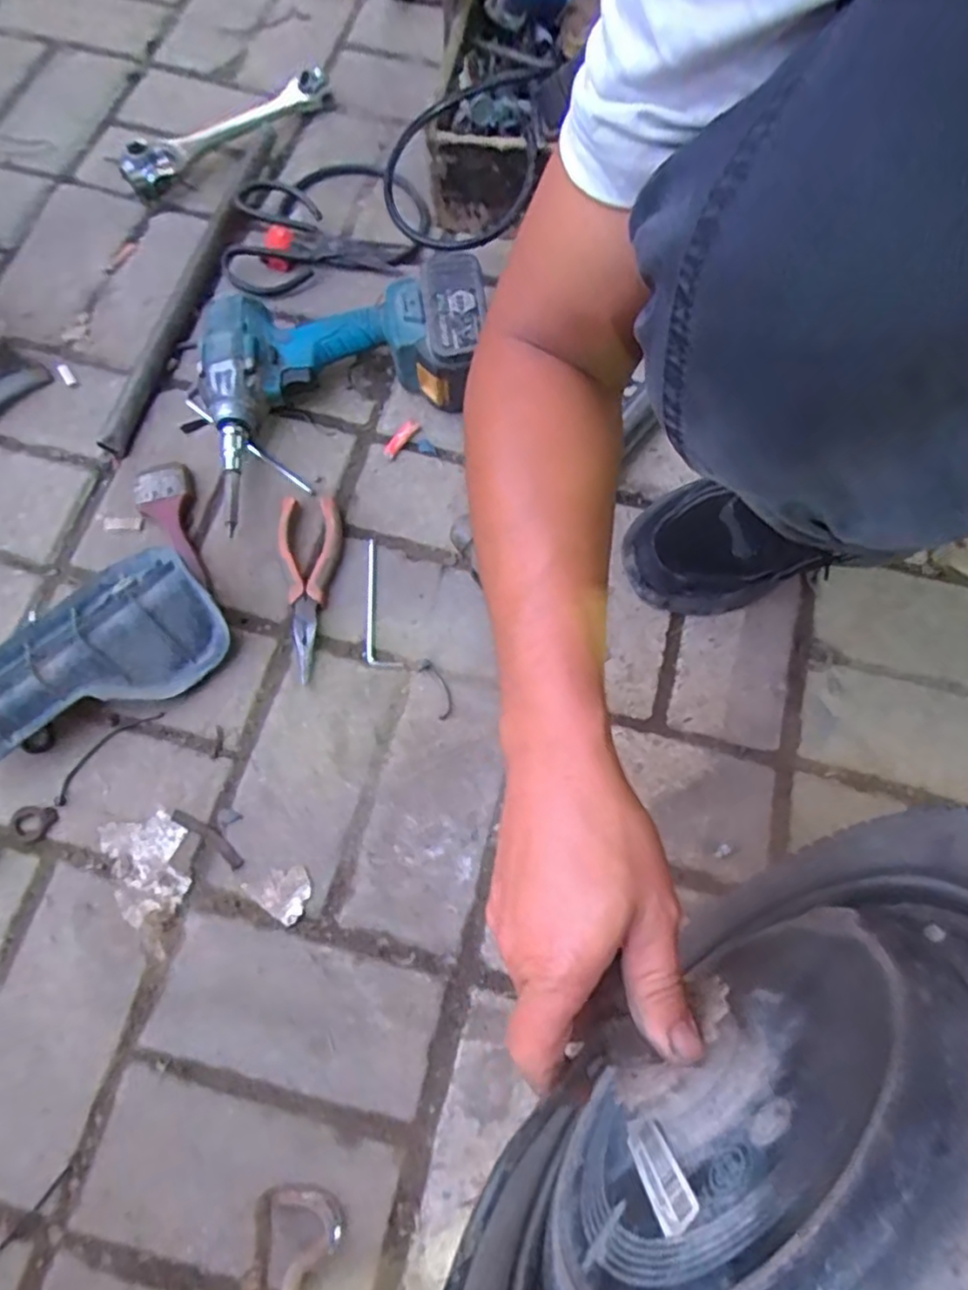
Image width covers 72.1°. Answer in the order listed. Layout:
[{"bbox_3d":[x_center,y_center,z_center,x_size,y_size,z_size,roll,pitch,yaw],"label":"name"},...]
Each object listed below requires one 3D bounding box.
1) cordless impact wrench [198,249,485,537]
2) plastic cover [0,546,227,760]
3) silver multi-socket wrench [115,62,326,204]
[{"bbox_3d":[-0.119,-0.223,0.564,0.251,0.085,0.170,-10,71,-5],"label":"cordless impact wrench"},{"bbox_3d":[-0.307,0.001,0.504,0.200,0.045,0.118,-25,73,-11],"label":"plastic cover"},{"bbox_3d":[-0.266,-0.539,0.685,0.045,0.028,0.245,44,74,12],"label":"silver multi-socket wrench"}]

